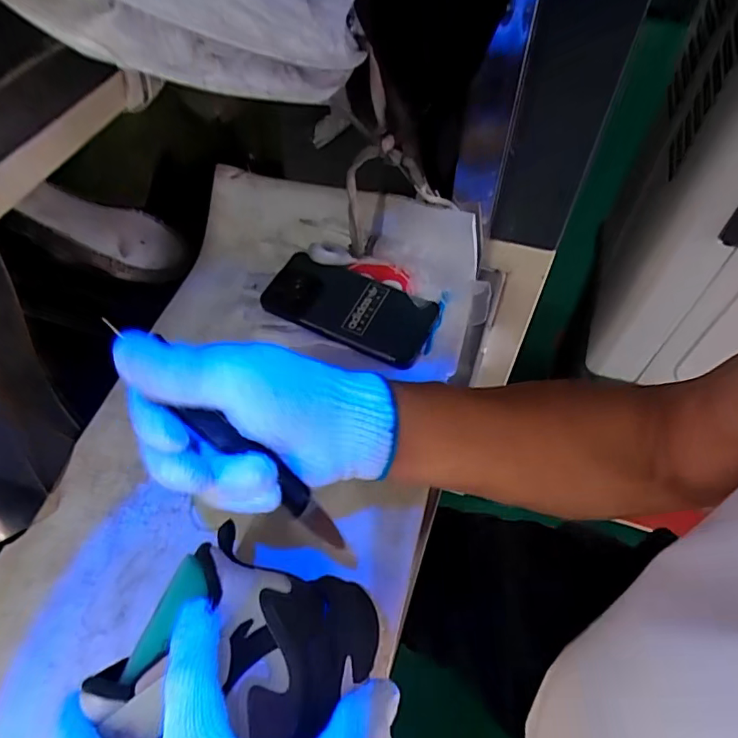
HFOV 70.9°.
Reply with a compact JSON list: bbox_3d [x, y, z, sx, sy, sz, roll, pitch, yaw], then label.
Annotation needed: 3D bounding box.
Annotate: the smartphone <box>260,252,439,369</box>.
[{"bbox_3d":[-0.020,-0.064,0.505,0.163,0.011,0.082,27,60,17],"label":"smartphone"}]

